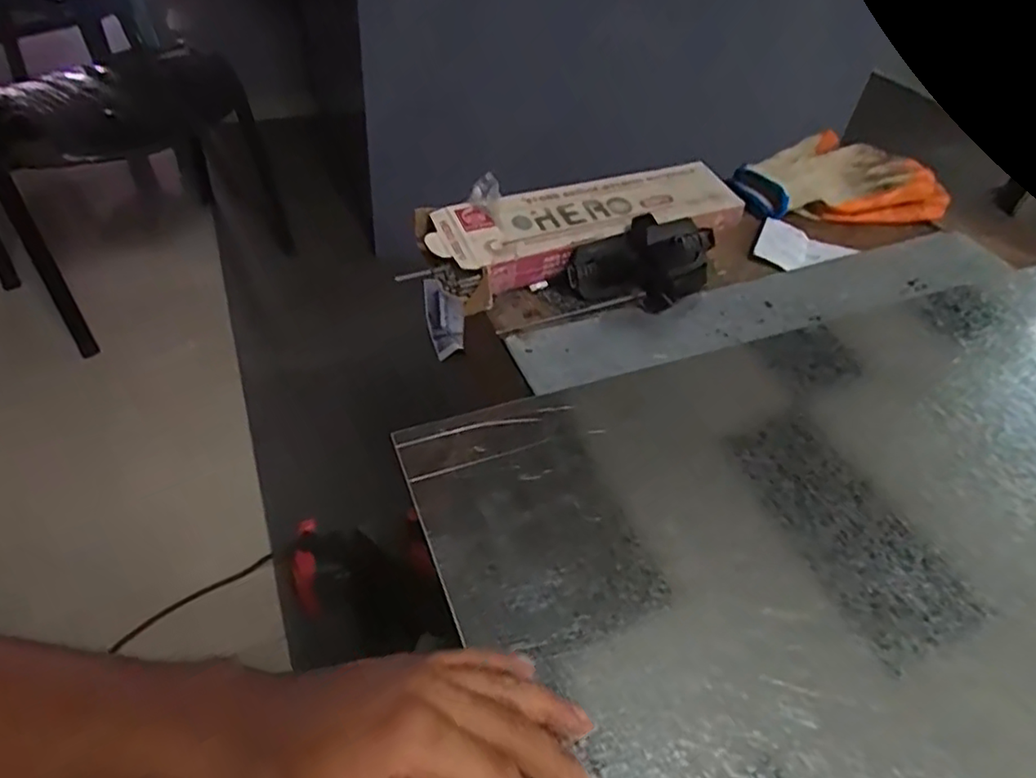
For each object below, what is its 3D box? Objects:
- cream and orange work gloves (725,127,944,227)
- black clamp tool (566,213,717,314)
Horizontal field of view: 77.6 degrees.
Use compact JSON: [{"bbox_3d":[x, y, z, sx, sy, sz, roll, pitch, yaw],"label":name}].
[{"bbox_3d":[0.359,-0.237,0.740,0.232,0.049,0.128,-2,46,-7],"label":"cream and orange work gloves"},{"bbox_3d":[0.117,-0.115,0.600,0.139,0.046,0.083,-21,51,-23],"label":"black clamp tool"}]

